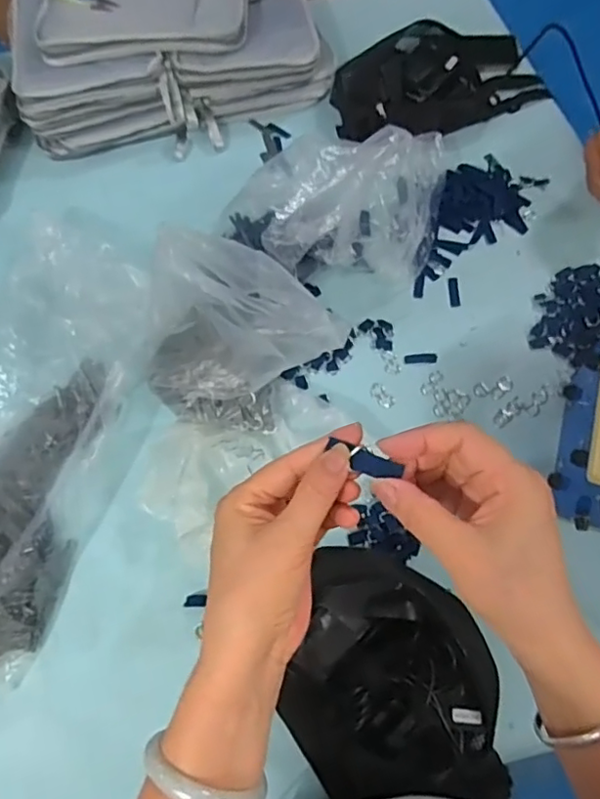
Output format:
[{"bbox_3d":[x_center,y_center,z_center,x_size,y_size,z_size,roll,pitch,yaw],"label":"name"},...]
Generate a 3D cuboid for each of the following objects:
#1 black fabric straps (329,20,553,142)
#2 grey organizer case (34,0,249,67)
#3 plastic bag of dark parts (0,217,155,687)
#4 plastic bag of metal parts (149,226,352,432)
[{"bbox_3d":[0.224,-0.503,0.909,0.352,0.099,0.166,-24,66,-10],"label":"black fabric straps"},{"bbox_3d":[-0.237,-0.619,0.898,0.305,0.033,0.231,-5,73,4],"label":"grey organizer case"},{"bbox_3d":[-0.320,0.021,0.693,0.226,0.064,0.510,14,65,8],"label":"plastic bag of dark parts"},{"bbox_3d":[-0.061,-0.061,0.658,0.195,0.192,0.148,16,66,9],"label":"plastic bag of metal parts"}]

